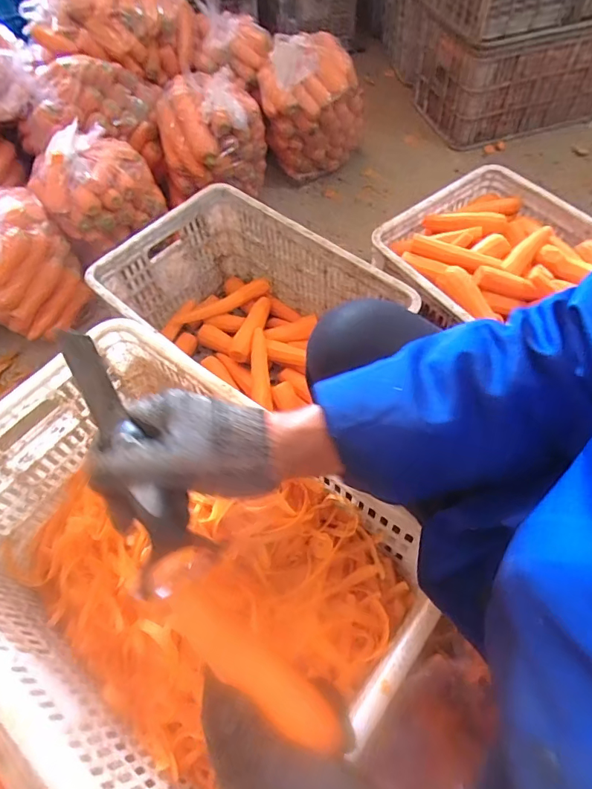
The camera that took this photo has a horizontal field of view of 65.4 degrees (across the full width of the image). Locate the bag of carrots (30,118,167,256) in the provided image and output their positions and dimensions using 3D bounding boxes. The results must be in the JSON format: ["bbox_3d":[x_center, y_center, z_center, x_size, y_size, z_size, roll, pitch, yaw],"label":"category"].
[{"bbox_3d":[-0.465,-0.480,1.065,0.211,0.197,0.246,29,65,18],"label":"bag of carrots"}]

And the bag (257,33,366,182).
[{"bbox_3d":[0.043,-0.787,1.272,0.257,0.297,0.204,-28,62,-13],"label":"bag"}]

